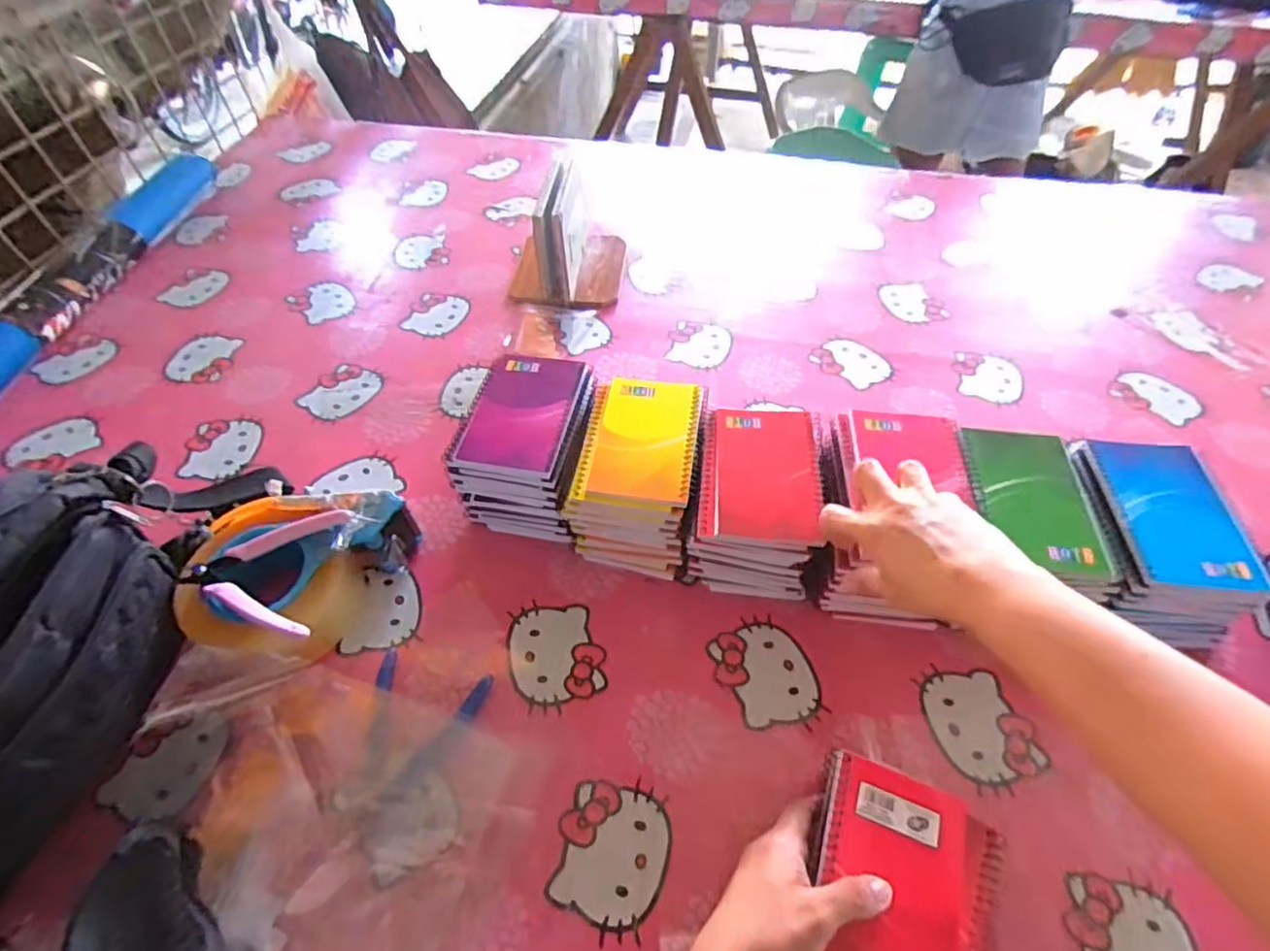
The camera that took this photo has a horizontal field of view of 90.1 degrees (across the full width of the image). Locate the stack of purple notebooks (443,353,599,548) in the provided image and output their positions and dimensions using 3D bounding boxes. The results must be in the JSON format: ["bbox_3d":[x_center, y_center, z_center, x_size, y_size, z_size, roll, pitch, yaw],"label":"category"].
[{"bbox_3d":[-0.097,-0.027,0.580,0.108,0.091,0.139,8,53,6],"label":"stack of purple notebooks"}]

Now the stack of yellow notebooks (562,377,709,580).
[{"bbox_3d":[0.006,-0.002,0.559,0.098,0.091,0.145,10,53,7],"label":"stack of yellow notebooks"}]

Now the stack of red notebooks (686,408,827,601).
[{"bbox_3d":[0.105,0.022,0.539,0.103,0.089,0.134,9,53,6],"label":"stack of red notebooks"}]

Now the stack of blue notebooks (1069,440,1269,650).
[{"bbox_3d":[0.403,0.058,0.511,0.102,0.099,0.145,-1,51,-1],"label":"stack of blue notebooks"}]

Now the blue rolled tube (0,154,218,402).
[{"bbox_3d":[-0.680,-0.230,0.765,0.083,0.053,0.616,8,53,6],"label":"blue rolled tube"}]

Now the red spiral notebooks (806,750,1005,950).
[{"bbox_3d":[0.156,0.249,0.364,0.108,0.023,0.138,14,54,10],"label":"red spiral notebooks"}]

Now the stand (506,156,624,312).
[{"bbox_3d":[-0.081,-0.302,0.776,0.129,0.122,0.169,4,53,3],"label":"stand"}]

